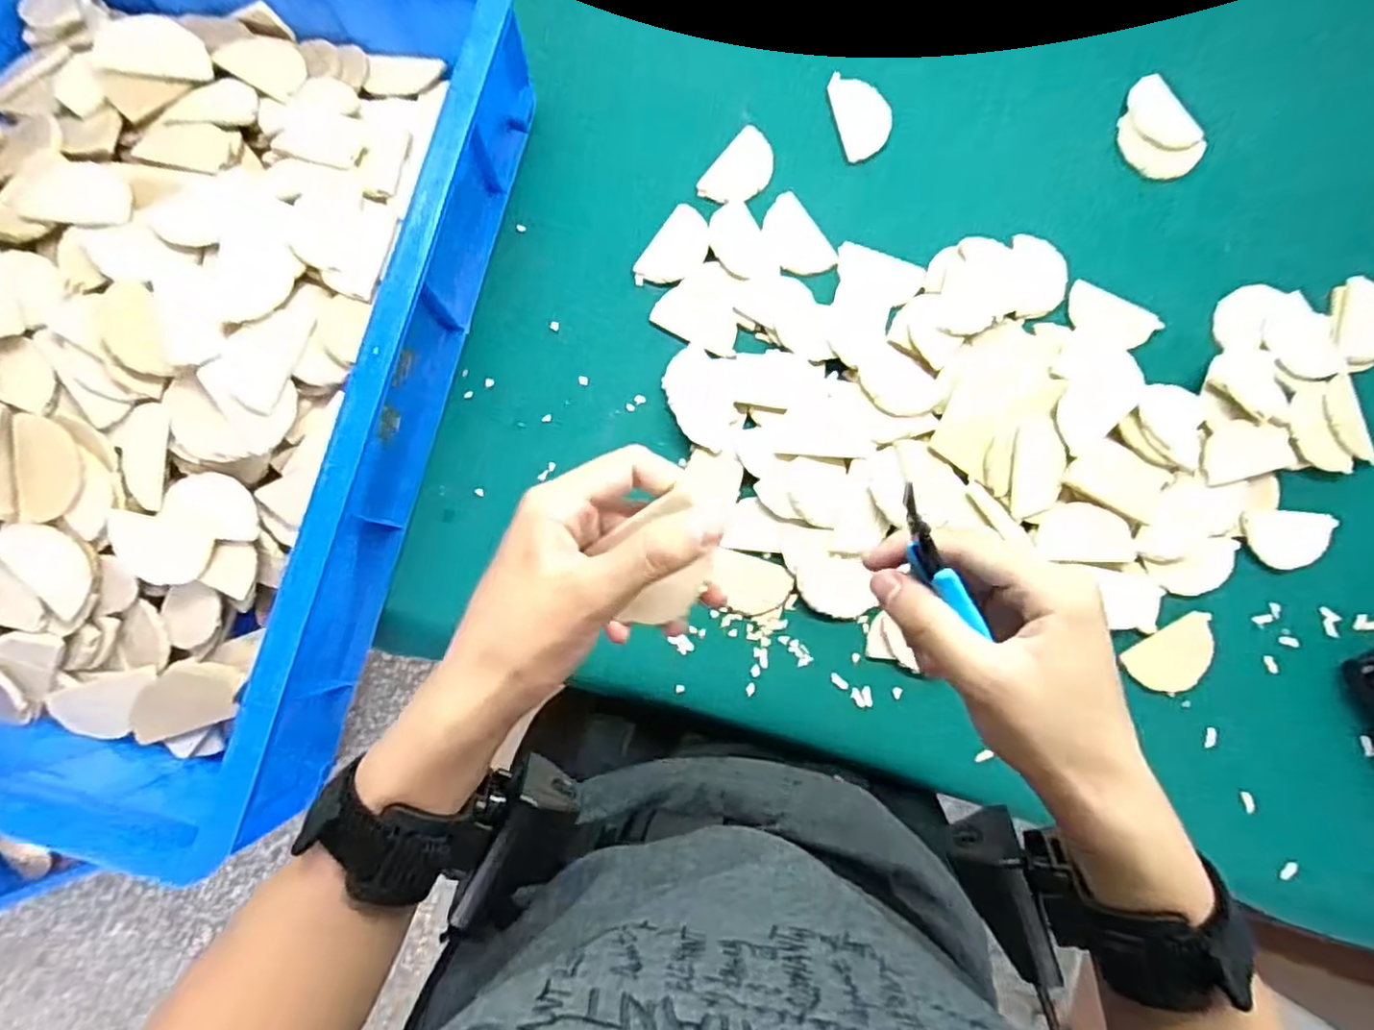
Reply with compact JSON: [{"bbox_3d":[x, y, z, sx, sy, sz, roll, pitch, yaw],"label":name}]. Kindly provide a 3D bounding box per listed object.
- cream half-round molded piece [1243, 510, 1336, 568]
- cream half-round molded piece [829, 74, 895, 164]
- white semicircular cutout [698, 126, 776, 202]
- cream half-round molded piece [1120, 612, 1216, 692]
[{"bbox_3d":[0.454,0.017,0.500,0.068,0.008,0.044,-5,82,-1],"label":"cream half-round molded piece"},{"bbox_3d":[0.147,-0.332,0.553,0.046,0.005,0.074,-13,82,-2],"label":"cream half-round molded piece"},{"bbox_3d":[0.046,-0.283,0.545,0.041,0.004,0.073,36,83,5],"label":"white semicircular cutout"},{"bbox_3d":[0.365,0.107,0.494,0.070,0.006,0.044,-29,83,-4],"label":"cream half-round molded piece"}]

